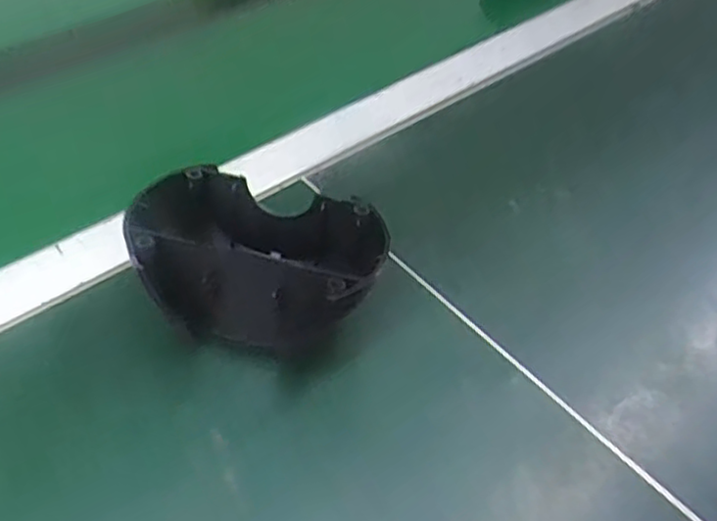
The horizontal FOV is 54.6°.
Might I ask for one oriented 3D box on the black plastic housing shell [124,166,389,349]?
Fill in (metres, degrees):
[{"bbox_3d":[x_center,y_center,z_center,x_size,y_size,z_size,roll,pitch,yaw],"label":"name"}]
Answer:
[{"bbox_3d":[-0.056,0.008,0.380,0.131,0.073,0.098,18,49,10],"label":"black plastic housing shell"}]

